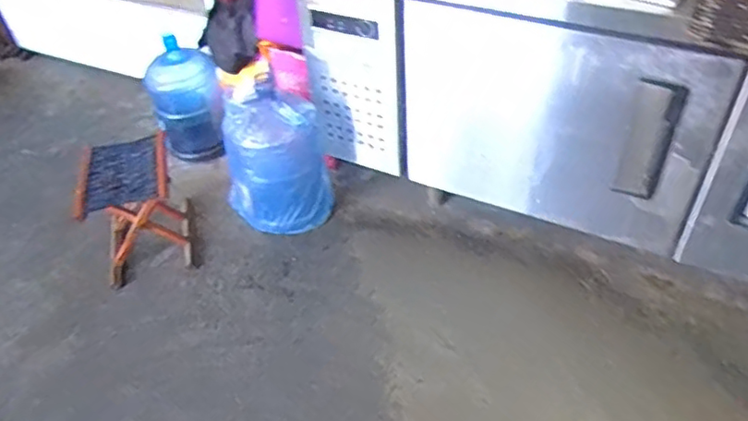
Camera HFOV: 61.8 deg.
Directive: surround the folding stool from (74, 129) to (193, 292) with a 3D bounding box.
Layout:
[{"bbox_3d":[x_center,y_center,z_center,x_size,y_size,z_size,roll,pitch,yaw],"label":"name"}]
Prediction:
[{"bbox_3d":[-0.702,-0.003,1.862,0.263,0.314,0.296,-15,46,-12],"label":"folding stool"}]

